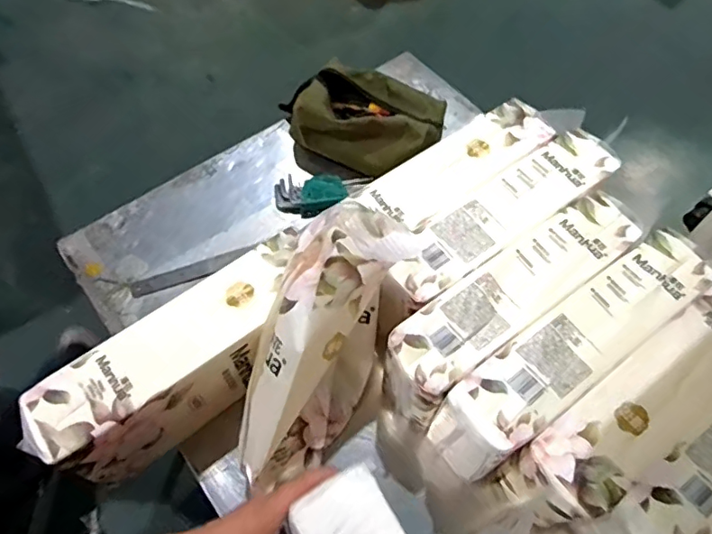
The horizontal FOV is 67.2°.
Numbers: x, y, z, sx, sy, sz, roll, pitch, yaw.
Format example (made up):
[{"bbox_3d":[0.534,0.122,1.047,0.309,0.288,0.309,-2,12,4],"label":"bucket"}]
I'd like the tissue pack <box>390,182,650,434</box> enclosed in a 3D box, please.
[{"bbox_3d":[0.199,0.047,0.672,0.375,0.133,0.107,-34,67,-17],"label":"tissue pack"}]

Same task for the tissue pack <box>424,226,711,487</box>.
[{"bbox_3d":[0.258,0.103,0.643,0.381,0.129,0.097,-33,66,-16],"label":"tissue pack"}]

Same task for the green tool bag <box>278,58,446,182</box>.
[{"bbox_3d":[0.020,-0.242,0.911,0.232,0.122,0.157,19,64,10],"label":"green tool bag"}]

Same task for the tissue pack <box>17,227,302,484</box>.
[{"bbox_3d":[-0.184,0.103,0.628,0.343,0.141,0.096,-38,68,-18],"label":"tissue pack"}]

